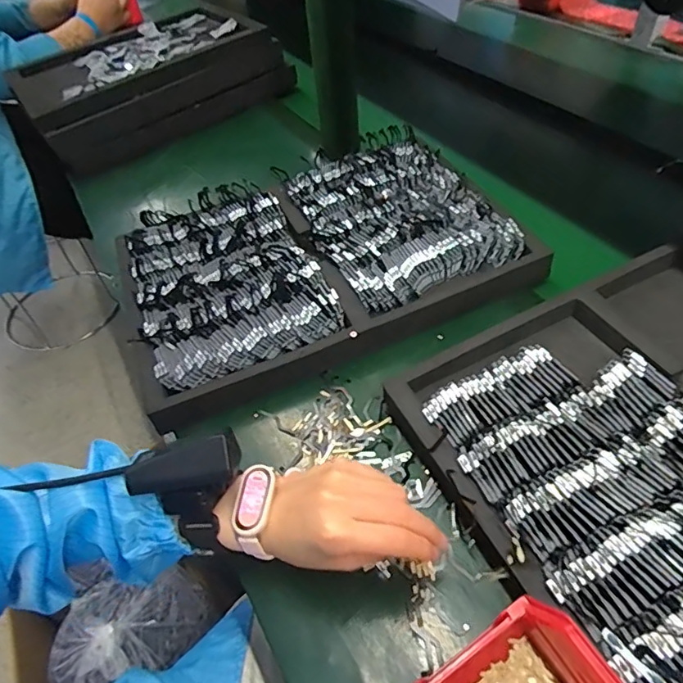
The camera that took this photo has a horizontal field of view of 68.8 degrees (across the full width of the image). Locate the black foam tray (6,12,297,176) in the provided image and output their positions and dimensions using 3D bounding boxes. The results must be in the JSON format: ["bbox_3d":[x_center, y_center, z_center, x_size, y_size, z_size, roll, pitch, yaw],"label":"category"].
[{"bbox_3d":[-0.345,-0.466,0.910,0.428,0.117,0.278,-33,53,-23],"label":"black foam tray"}]

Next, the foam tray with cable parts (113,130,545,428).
[{"bbox_3d":[-0.037,-0.111,0.576,0.419,0.043,0.315,-19,49,-12],"label":"foam tray with cable parts"}]

